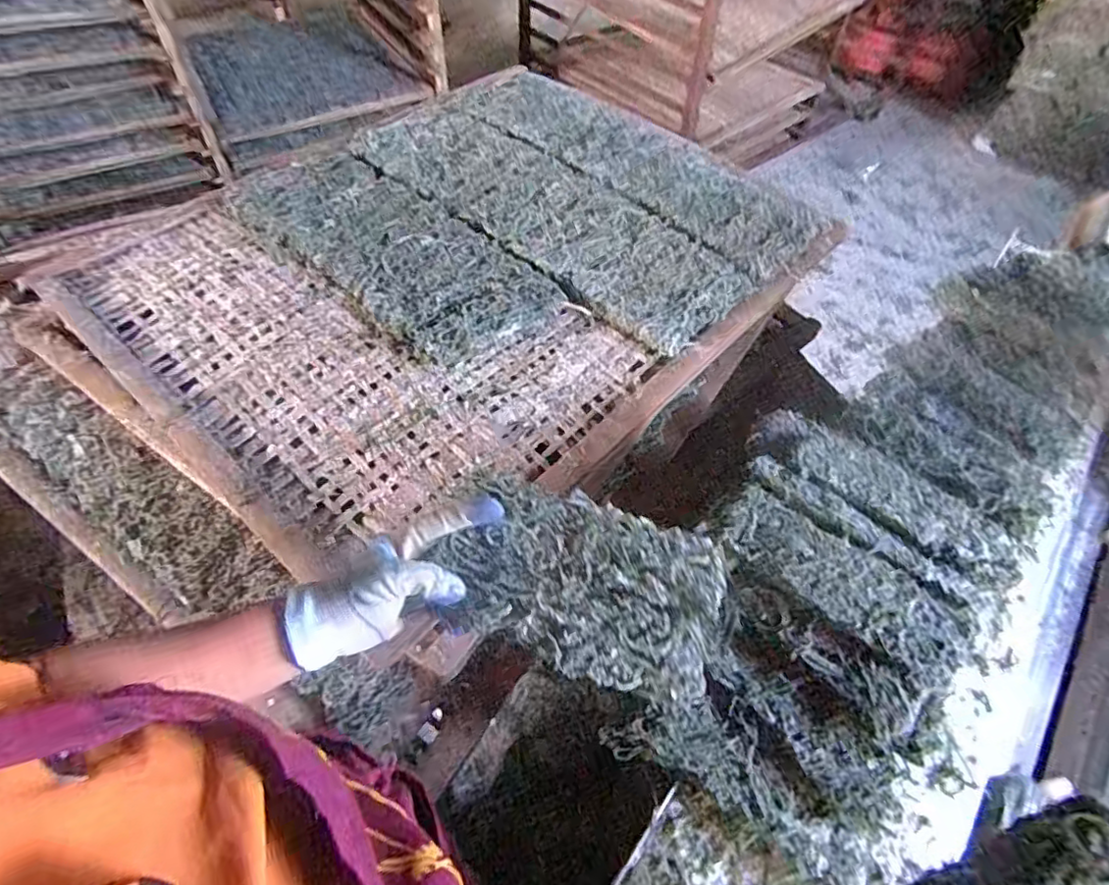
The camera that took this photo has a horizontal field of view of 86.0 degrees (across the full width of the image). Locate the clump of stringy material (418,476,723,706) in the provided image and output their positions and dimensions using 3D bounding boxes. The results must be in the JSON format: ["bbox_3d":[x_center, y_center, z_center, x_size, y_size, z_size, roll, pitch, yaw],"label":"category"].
[{"bbox_3d":[0.018,0.105,0.451,0.206,0.030,0.127,18,68,6],"label":"clump of stringy material"}]

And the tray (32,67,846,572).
[{"bbox_3d":[-0.122,-0.294,0.884,0.763,0.052,0.898,36,59,21],"label":"tray"}]

